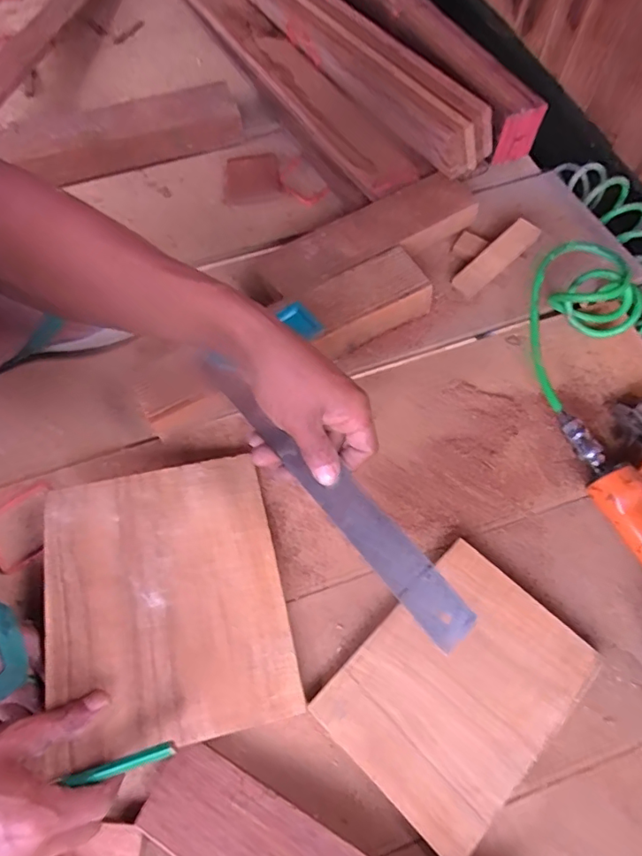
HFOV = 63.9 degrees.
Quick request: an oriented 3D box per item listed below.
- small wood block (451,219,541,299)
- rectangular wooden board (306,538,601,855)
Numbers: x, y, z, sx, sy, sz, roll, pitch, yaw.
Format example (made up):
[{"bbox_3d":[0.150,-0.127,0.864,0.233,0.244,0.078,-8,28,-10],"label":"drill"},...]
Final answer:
[{"bbox_3d":[0.198,-0.193,0.585,0.111,0.014,0.030,-41,68,2],"label":"small wood block"},{"bbox_3d":[0.108,0.205,0.411,0.142,0.018,0.189,40,71,19],"label":"rectangular wooden board"}]

